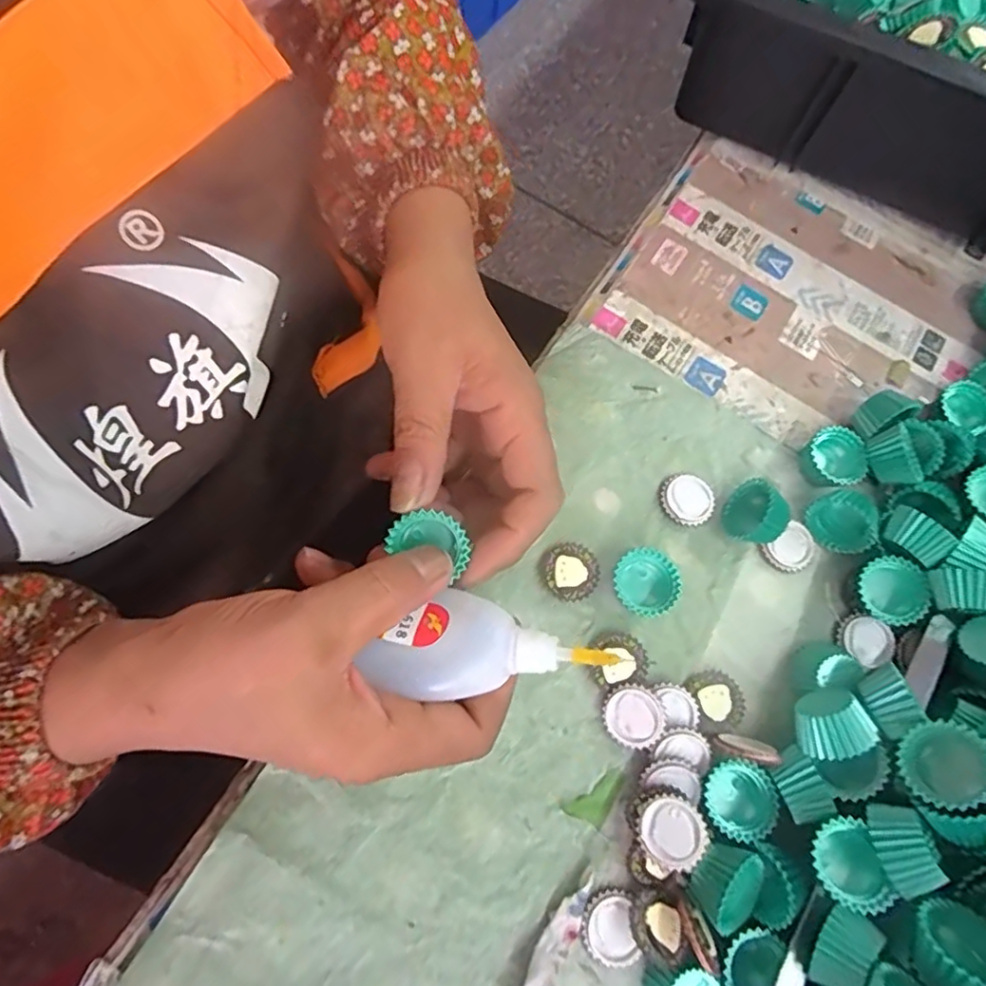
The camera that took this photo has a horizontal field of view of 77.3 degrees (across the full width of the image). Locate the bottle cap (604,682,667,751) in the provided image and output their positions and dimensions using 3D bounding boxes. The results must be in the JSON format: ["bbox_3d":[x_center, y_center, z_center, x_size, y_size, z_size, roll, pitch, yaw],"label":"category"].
[{"bbox_3d":[0.065,0.103,0.283,0.027,0.005,0.028,-2,83,19],"label":"bottle cap"}]

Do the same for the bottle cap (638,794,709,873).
[{"bbox_3d":[0.075,0.141,0.258,0.026,0.004,0.027,-5,55,7],"label":"bottle cap"}]

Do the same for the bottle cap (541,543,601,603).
[{"bbox_3d":[0.039,0.039,0.304,0.028,0.007,0.028,1,72,-4],"label":"bottle cap"}]

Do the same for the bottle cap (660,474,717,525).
[{"bbox_3d":[0.102,0.003,0.322,0.027,0.006,0.028,1,72,-4],"label":"bottle cap"}]

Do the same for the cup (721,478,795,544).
[{"bbox_3d":[0.132,0.011,0.313,0.023,0.024,0.030,-31,77,-14],"label":"cup"}]

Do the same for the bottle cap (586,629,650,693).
[{"bbox_3d":[0.059,0.079,0.294,0.029,0.008,0.025,-19,74,-10],"label":"bottle cap"}]

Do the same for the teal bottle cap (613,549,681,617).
[{"bbox_3d":[0.074,0.045,0.302,0.030,0.016,0.030,1,72,-4],"label":"teal bottle cap"}]

